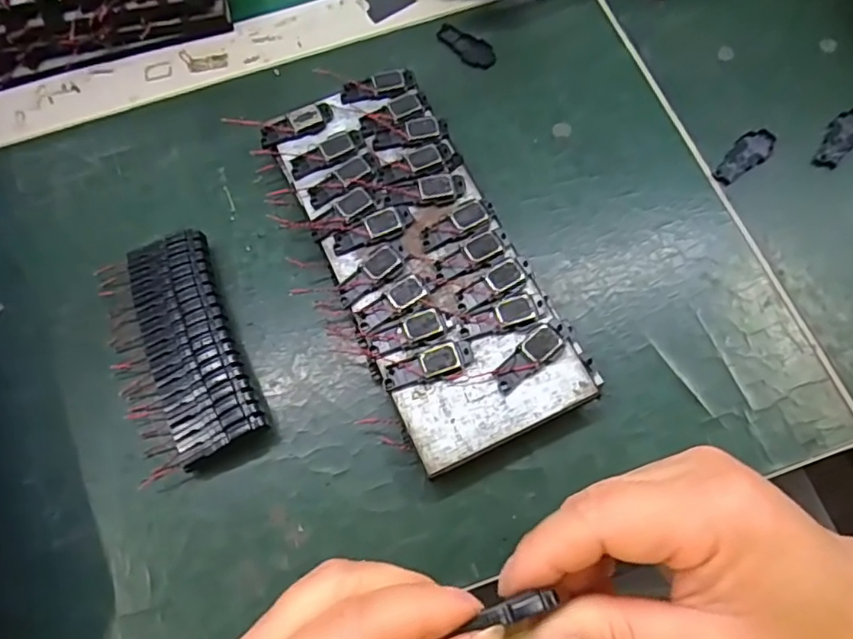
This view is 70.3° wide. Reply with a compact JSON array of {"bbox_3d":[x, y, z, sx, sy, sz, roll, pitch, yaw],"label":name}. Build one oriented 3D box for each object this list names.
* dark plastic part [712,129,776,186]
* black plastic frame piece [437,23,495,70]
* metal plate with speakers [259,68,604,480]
[{"bbox_3d":[0.165,-0.084,0.311,0.016,0.004,0.040,38,75,15],"label":"dark plastic part"},{"bbox_3d":[0.022,-0.157,0.346,0.039,0.004,0.018,33,73,14],"label":"black plastic frame piece"},{"bbox_3d":[-0.004,-0.031,0.289,0.084,0.022,0.194,-27,70,-8],"label":"metal plate with speakers"}]

